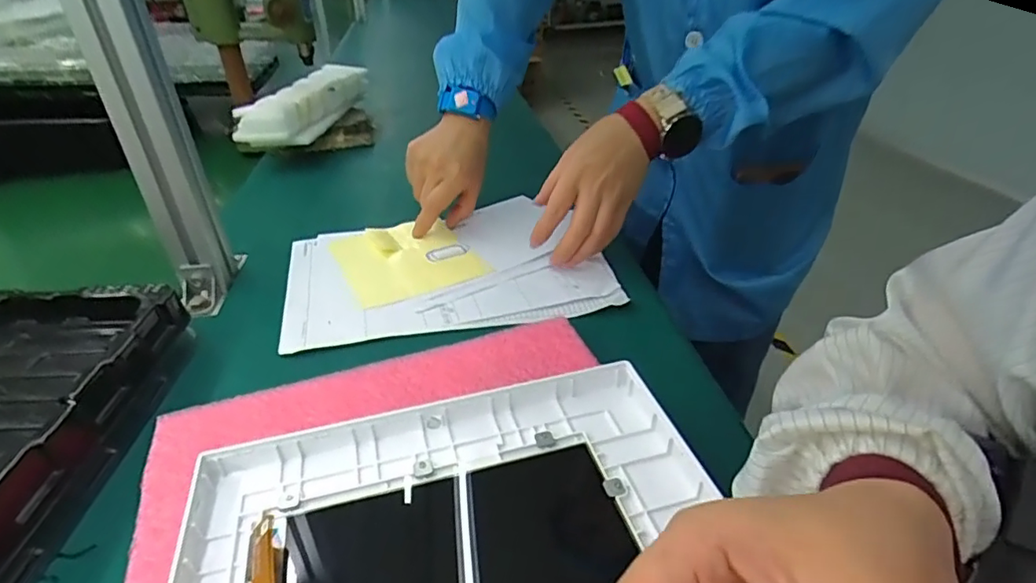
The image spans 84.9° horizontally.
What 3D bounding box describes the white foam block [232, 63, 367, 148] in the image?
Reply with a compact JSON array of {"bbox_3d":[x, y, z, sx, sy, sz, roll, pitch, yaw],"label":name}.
[{"bbox_3d":[-0.335,-0.304,0.906,0.109,0.057,0.324,0,33,2],"label":"white foam block"}]

